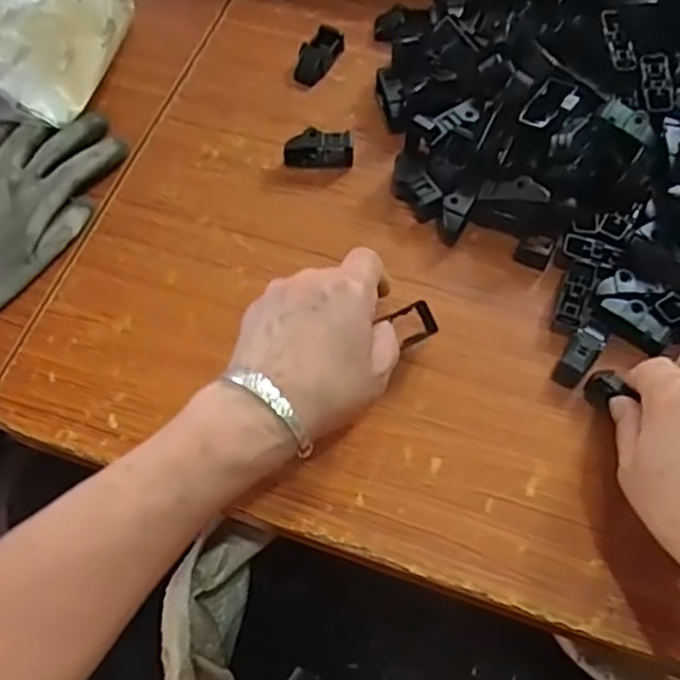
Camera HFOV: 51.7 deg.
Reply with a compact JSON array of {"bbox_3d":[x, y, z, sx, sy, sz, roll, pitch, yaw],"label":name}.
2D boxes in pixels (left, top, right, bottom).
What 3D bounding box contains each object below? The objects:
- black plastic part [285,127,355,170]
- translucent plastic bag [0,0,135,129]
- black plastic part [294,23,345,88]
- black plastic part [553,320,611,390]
[{"bbox_3d":[-0.016,-0.141,0.516,0.049,0.023,0.015,4,63,3],"label":"black plastic part"},{"bbox_3d":[-0.211,-0.231,0.520,0.074,0.071,0.146,19,64,11],"label":"translucent plastic bag"},{"bbox_3d":[-0.017,-0.227,0.563,0.025,0.017,0.054,21,65,12],"label":"black plastic part"},{"bbox_3d":[0.150,0.007,0.437,0.017,0.011,0.047,35,83,18],"label":"black plastic part"}]

